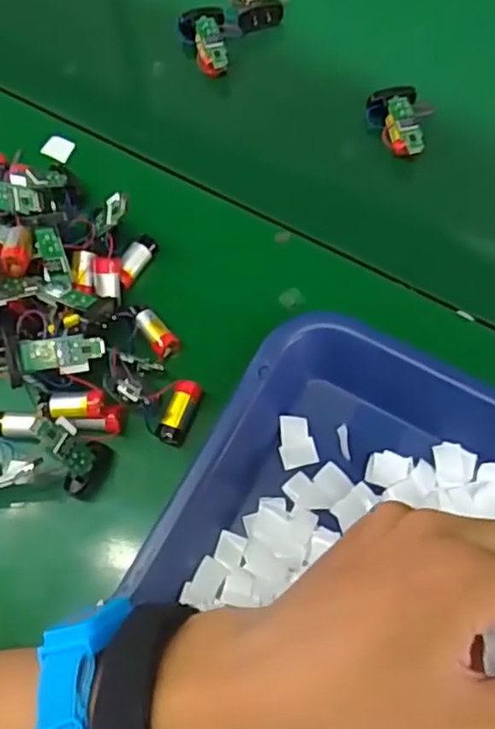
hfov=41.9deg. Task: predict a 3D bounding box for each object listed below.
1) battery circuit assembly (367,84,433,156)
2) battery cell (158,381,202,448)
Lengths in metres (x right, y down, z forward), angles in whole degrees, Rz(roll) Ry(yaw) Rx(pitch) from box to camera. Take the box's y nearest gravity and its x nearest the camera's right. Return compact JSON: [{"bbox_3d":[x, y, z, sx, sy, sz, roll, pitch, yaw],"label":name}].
[{"bbox_3d":[0.106,-0.162,0.433,0.034,0.019,0.052,-23,74,-5],"label":"battery circuit assembly"},{"bbox_3d":[-0.038,0.029,0.377,0.016,0.019,0.038,16,74,7],"label":"battery cell"}]

